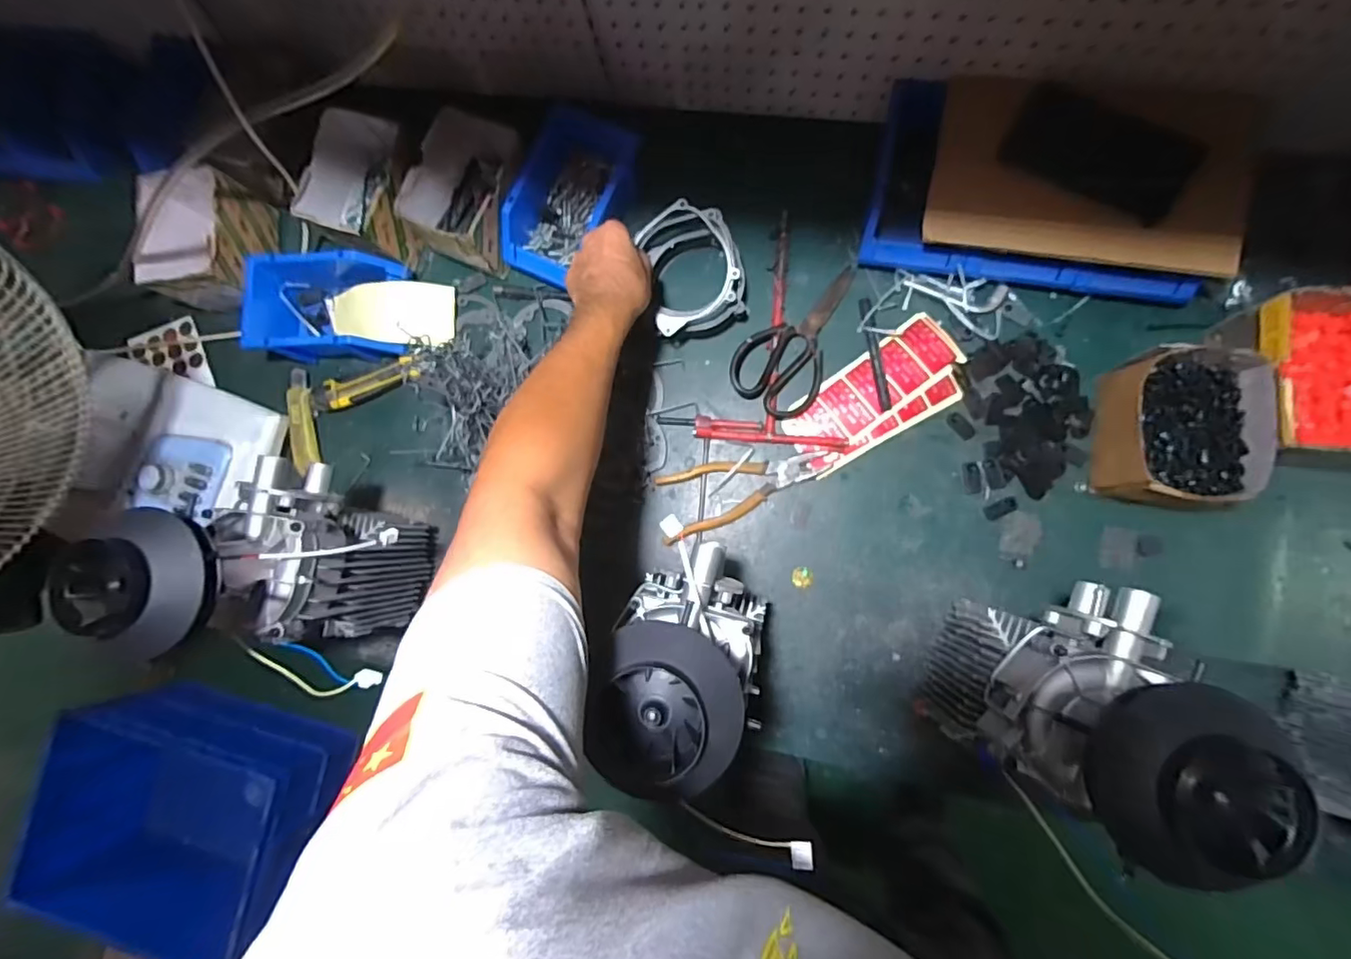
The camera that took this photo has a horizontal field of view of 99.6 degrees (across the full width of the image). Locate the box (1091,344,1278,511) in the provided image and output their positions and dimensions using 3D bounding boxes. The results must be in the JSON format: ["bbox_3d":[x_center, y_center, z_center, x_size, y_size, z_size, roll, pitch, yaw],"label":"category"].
[{"bbox_3d":[0.500,-0.048,0.577,0.118,0.085,0.153,1,86,7],"label":"box"}]

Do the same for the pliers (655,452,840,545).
[{"bbox_3d":[0.083,0.006,0.658,0.207,0.014,0.076,-16,85,5],"label":"pliers"}]

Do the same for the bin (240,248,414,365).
[{"bbox_3d":[-0.435,-0.218,0.704,0.181,0.075,0.131,2,84,7],"label":"bin"}]

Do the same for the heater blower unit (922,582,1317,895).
[{"bbox_3d":[0.292,0.158,0.461,0.115,0.336,0.136,-3,84,7],"label":"heater blower unit"}]

